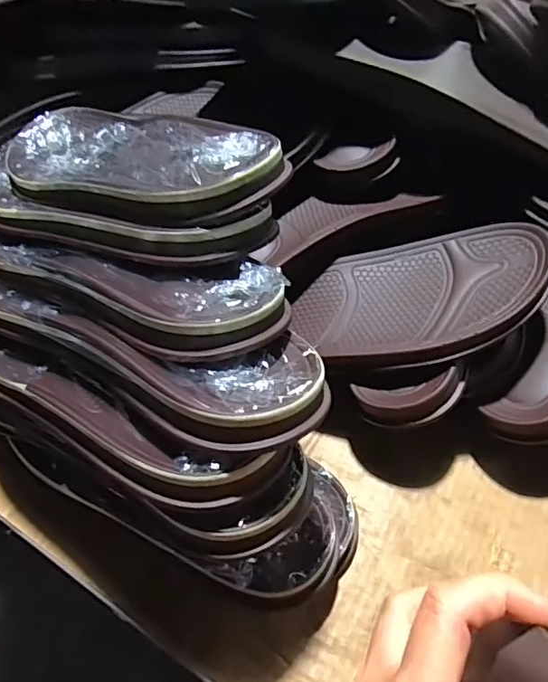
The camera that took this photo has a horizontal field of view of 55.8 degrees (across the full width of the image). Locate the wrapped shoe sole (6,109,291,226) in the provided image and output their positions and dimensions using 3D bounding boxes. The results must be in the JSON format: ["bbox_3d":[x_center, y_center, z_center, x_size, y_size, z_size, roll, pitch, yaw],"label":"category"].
[{"bbox_3d":[-0.100,-0.112,0.320,0.091,0.022,0.260,-39,43,-25],"label":"wrapped shoe sole"}]

